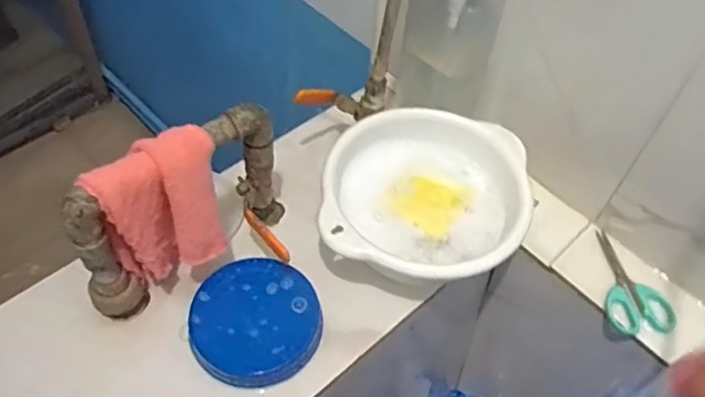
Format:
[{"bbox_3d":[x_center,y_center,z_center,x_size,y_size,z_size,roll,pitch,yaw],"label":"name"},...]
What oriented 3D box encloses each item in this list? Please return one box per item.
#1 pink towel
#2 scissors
[{"bbox_3d":[-0.162,0.019,0.532,0.100,0.159,0.057,-23,58,-20],"label":"pink towel"},{"bbox_3d":[0.290,0.084,0.630,0.066,0.010,0.120,2,53,-3],"label":"scissors"}]

